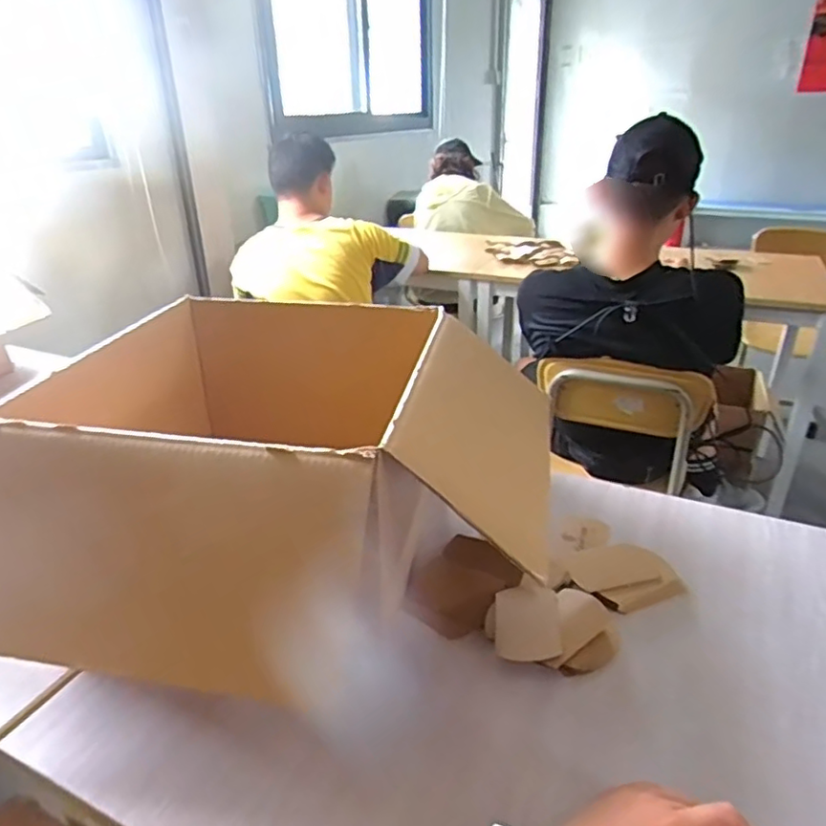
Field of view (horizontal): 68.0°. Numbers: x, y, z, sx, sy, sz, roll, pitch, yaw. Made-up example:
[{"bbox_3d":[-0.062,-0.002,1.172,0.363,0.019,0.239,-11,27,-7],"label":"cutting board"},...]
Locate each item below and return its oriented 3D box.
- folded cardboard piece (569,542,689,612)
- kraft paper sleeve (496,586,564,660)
[{"bbox_3d":[0.228,0.172,0.656,0.102,0.015,0.080,-12,29,-20],"label":"folded cardboard piece"},{"bbox_3d":[0.111,0.199,0.591,0.059,0.007,0.087,2,27,6],"label":"kraft paper sleeve"}]

